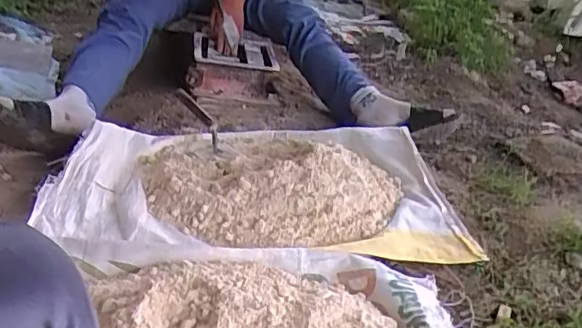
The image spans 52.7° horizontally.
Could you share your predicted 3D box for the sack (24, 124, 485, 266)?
[{"bbox_3d":[-0.059,0.012,1.274,0.832,0.111,0.475,2,28,-9],"label":"sack"}]

